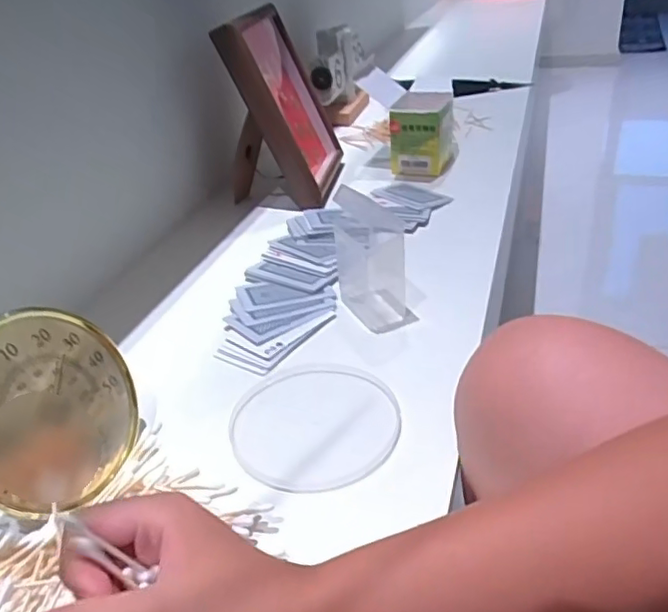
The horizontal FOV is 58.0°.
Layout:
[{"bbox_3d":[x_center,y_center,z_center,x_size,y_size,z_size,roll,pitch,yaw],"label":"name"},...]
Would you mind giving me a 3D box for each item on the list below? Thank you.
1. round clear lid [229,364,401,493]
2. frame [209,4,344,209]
[{"bbox_3d":[-0.013,0.082,0.425,0.112,0.009,0.119,-4,33,2],"label":"round clear lid"},{"bbox_3d":[-0.066,-0.247,0.751,0.140,0.207,0.171,-7,33,-2],"label":"frame"}]

